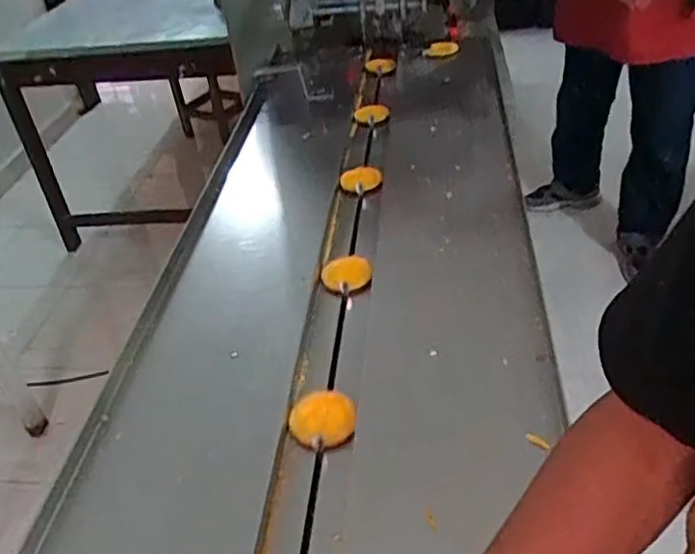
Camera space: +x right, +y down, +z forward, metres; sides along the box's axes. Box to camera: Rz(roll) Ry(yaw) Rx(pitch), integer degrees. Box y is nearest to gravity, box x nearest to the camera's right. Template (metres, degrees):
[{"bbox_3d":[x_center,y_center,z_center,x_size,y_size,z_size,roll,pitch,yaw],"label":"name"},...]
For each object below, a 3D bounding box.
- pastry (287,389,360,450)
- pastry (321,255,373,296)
[{"bbox_3d":[-0.028,0.154,0.714,0.073,0.010,0.069,-4,38,3],"label":"pastry"},{"bbox_3d":[0.001,-0.005,0.909,0.066,0.020,0.074,3,39,12],"label":"pastry"}]

